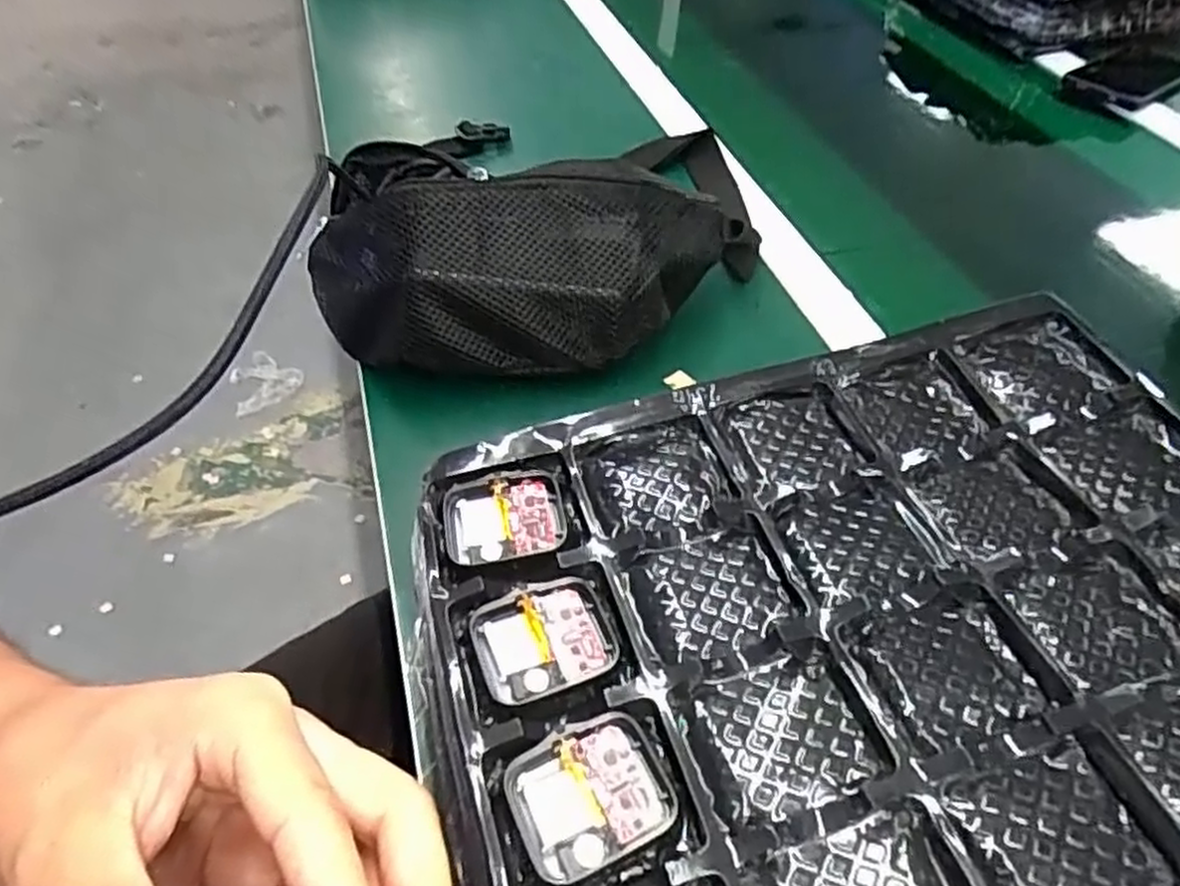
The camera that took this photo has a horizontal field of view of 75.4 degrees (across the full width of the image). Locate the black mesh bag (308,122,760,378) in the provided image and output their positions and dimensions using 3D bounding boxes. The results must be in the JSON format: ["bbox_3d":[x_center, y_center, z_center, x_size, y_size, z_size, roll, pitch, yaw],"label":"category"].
[{"bbox_3d":[-0.027,-0.123,0.476,0.294,0.097,0.130,-6,49,-6],"label":"black mesh bag"}]

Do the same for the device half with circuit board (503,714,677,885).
[{"bbox_3d":[0.001,0.099,0.215,0.043,0.006,0.036,-20,51,-17],"label":"device half with circuit board"}]

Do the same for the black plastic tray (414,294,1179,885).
[{"bbox_3d":[0.105,0.073,0.232,0.297,0.021,0.260,-14,50,-13],"label":"black plastic tray"}]

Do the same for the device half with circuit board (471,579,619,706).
[{"bbox_3d":[-0.014,0.063,0.246,0.043,0.007,0.035,-17,51,-15],"label":"device half with circuit board"}]

